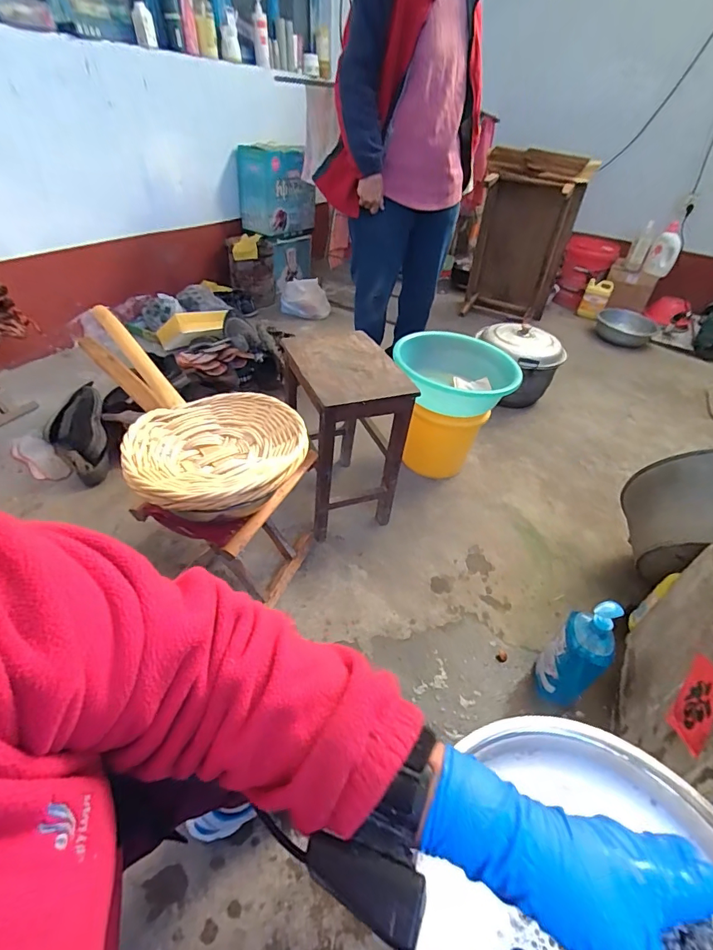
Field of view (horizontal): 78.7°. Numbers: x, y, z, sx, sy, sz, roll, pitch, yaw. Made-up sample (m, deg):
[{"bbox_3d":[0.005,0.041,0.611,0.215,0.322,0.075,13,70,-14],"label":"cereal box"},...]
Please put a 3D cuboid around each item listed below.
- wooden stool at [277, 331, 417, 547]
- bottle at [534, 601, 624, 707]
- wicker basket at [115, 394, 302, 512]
[{"bbox_3d":[-0.038,-0.097,1.176,0.235,0.448,0.310,-11,42,-18],"label":"wooden stool"},{"bbox_3d":[0.439,0.363,0.871,0.098,0.282,0.100,31,47,29],"label":"bottle"},{"bbox_3d":[-0.238,-0.043,0.761,0.285,0.064,0.272,-5,41,-11],"label":"wicker basket"}]

